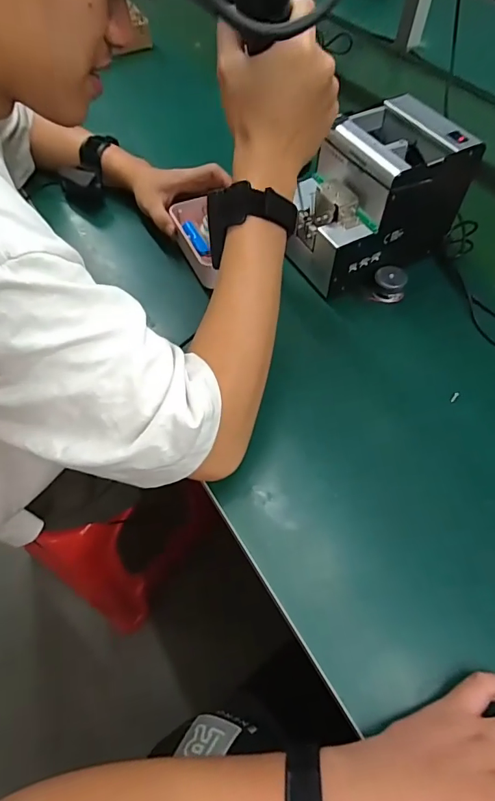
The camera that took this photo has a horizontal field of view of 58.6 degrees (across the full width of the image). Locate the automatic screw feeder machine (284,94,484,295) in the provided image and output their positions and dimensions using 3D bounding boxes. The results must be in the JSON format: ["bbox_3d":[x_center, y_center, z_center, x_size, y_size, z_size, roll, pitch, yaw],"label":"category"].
[{"bbox_3d":[0.146,-0.236,0.528,0.176,0.154,0.148,-25,62,-16],"label":"automatic screw feeder machine"}]

